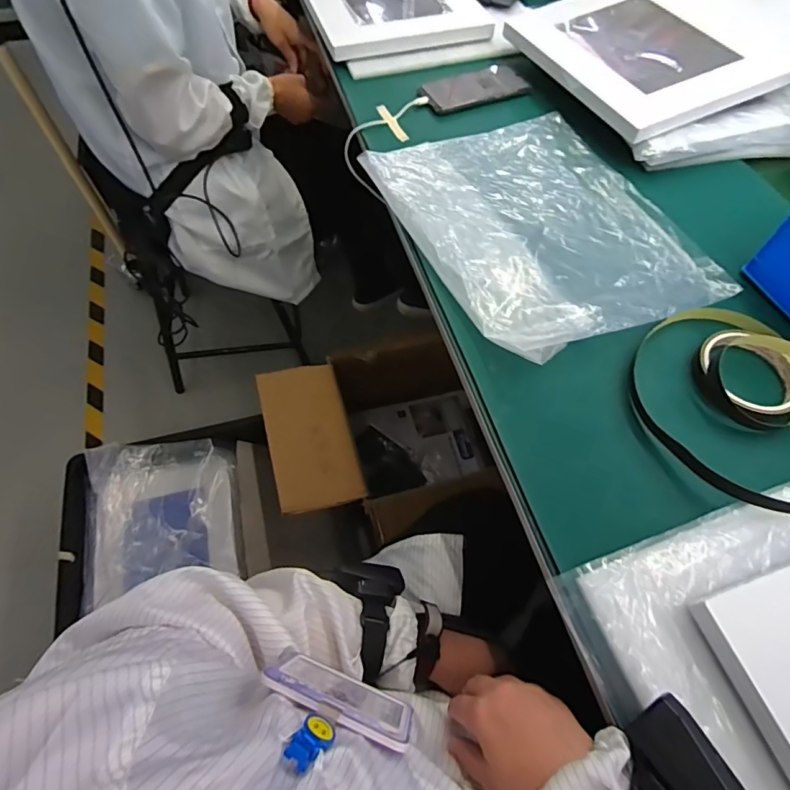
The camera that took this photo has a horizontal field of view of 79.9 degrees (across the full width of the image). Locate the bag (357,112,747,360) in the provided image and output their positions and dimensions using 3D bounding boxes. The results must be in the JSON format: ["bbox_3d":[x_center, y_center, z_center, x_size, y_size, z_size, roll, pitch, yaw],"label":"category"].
[{"bbox_3d":[0.153,-0.196,0.530,0.273,0.015,0.332,-22,64,-14],"label":"bag"}]

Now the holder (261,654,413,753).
[{"bbox_3d":[-0.033,0.196,0.306,0.091,0.068,0.008,18,75,9],"label":"holder"}]

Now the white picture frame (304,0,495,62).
[{"bbox_3d":[-0.014,-0.643,0.765,0.252,0.018,0.297,-15,62,-10],"label":"white picture frame"}]

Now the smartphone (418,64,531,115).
[{"bbox_3d":[0.111,-0.433,0.666,0.144,0.012,0.071,-19,63,-13],"label":"smartphone"}]

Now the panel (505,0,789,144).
[{"bbox_3d":[0.335,-0.467,0.635,0.251,0.021,0.300,-25,64,-7],"label":"panel"}]

